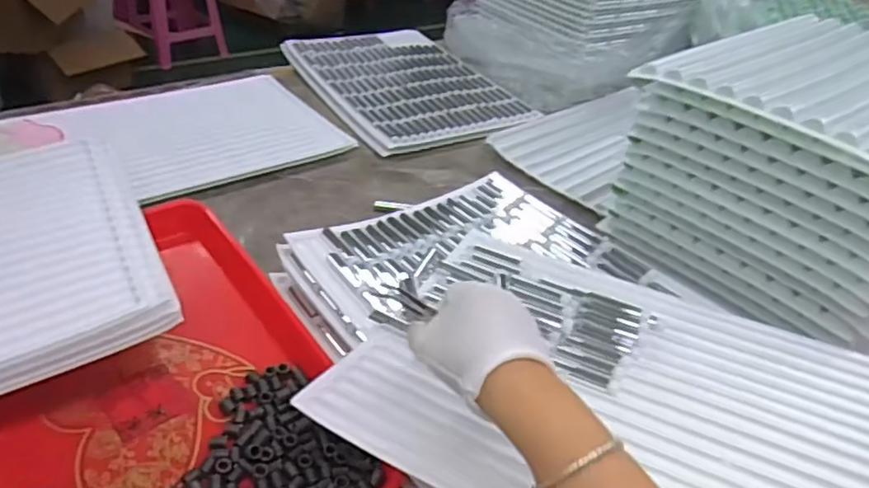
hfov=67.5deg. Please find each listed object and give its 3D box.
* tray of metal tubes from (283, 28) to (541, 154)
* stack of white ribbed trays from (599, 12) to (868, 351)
[{"bbox_3d":[-0.063,-0.329,1.301,0.338,0.025,0.505,-14,39,-25],"label":"tray of metal tubes"},{"bbox_3d":[0.466,-0.091,0.772,0.401,0.233,0.311,-21,43,-32],"label":"stack of white ribbed trays"}]

